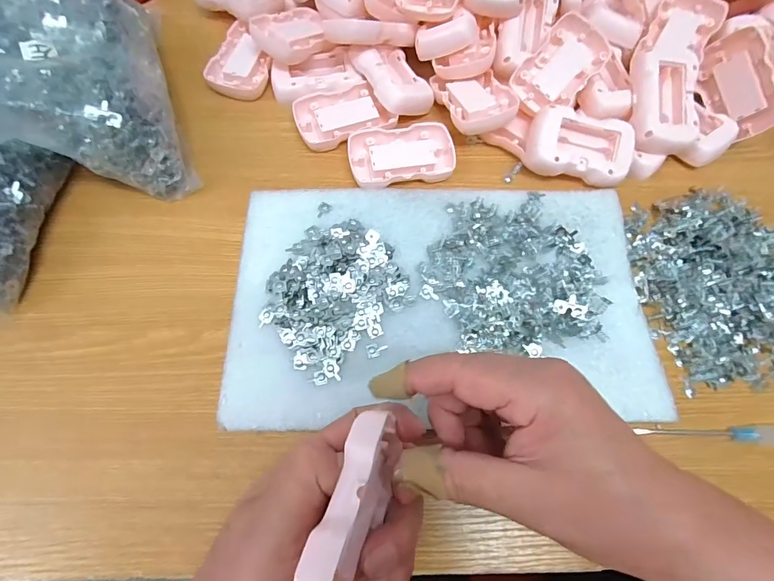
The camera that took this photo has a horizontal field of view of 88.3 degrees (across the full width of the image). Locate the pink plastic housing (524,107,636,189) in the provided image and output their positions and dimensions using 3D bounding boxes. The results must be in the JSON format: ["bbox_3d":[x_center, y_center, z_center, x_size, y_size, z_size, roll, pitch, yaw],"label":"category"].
[{"bbox_3d":[0.164,-0.119,0.336,0.088,0.019,0.052,10,92,-8],"label":"pink plastic housing"}]

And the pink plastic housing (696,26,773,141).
[{"bbox_3d":[0.312,-0.180,0.350,0.020,0.051,0.087,-19,86,-23],"label":"pink plastic housing"}]

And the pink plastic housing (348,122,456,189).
[{"bbox_3d":[0.013,-0.116,0.340,0.087,0.009,0.053,-8,71,-5],"label":"pink plastic housing"}]

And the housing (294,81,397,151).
[{"bbox_3d":[-0.039,-0.156,0.355,0.082,0.009,0.054,-20,71,-9],"label":"housing"}]

